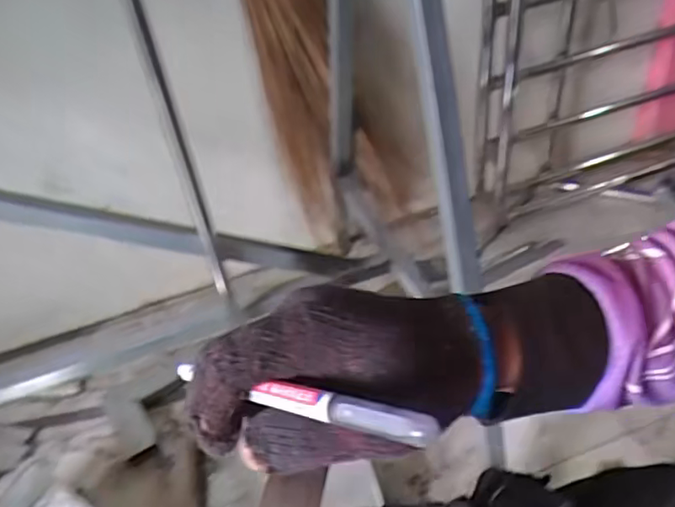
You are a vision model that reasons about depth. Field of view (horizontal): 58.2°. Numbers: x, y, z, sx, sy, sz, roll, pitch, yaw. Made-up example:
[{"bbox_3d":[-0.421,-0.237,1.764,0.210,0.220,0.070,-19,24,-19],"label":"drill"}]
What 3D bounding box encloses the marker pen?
[{"bbox_3d":[-0.021,0.060,0.252,0.140,0.010,0.011,1,34,41],"label":"marker pen"}]

